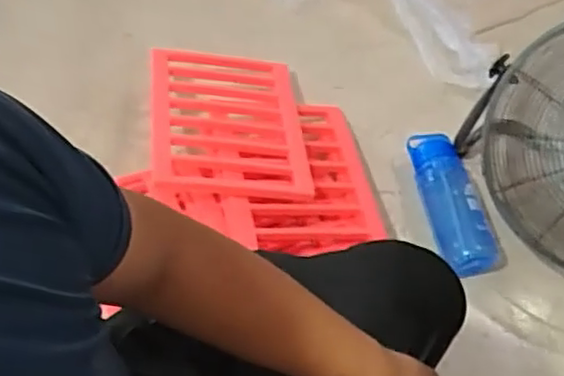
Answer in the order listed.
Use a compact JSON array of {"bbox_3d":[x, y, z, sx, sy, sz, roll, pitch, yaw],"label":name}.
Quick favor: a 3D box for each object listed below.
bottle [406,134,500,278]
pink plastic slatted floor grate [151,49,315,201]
[{"bbox_3d":[0.331,0.026,1.312,0.091,0.081,0.291,-11,64,-6],"label":"bottle"},{"bbox_3d":[-0.100,-0.129,1.277,0.293,0.034,0.384,2,48,-15],"label":"pink plastic slatted floor grate"}]

